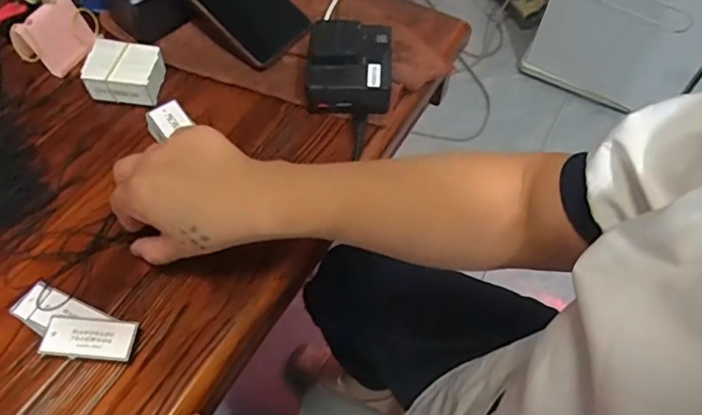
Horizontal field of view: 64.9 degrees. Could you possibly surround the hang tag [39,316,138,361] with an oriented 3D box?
[{"bbox_3d":[-0.170,0.084,0.359,0.057,0.004,0.026,5,55,-1],"label":"hang tag"}]

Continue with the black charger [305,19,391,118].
[{"bbox_3d":[-0.001,-0.122,0.477,0.071,0.048,0.074,4,56,0],"label":"black charger"}]

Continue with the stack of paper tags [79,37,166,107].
[{"bbox_3d":[-0.199,-0.120,0.486,0.060,0.024,0.053,4,56,0],"label":"stack of paper tags"}]

